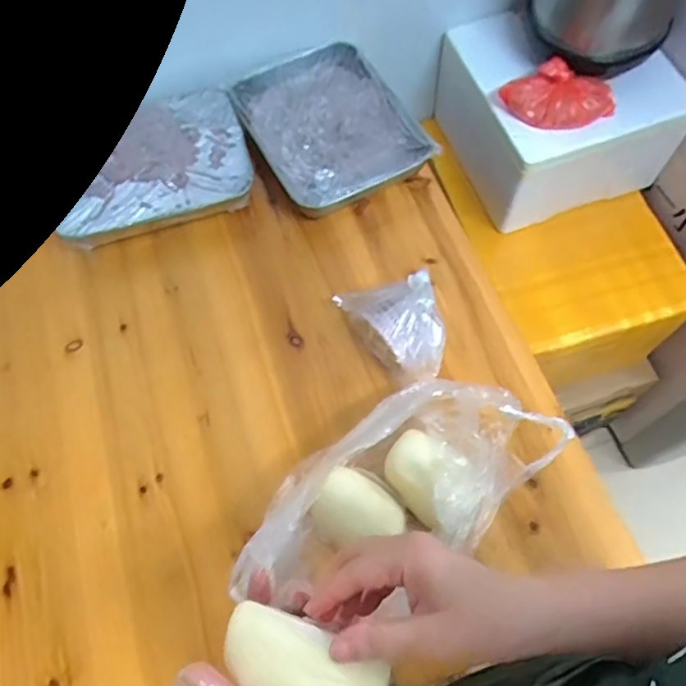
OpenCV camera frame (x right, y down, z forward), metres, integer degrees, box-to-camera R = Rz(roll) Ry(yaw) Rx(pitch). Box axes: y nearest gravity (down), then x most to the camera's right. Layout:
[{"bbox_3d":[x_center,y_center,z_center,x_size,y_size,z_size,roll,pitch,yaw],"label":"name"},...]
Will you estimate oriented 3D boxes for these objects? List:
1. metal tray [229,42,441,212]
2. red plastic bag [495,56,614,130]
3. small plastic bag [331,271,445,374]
[{"bbox_3d":[-0.022,-0.278,0.779,0.192,0.058,0.244,-29,69,-13],"label":"metal tray"},{"bbox_3d":[0.276,-0.318,0.751,0.146,0.057,0.071,18,66,7],"label":"red plastic bag"},{"bbox_3d":[0.060,-0.032,0.637,0.066,0.116,0.139,-38,69,-15],"label":"small plastic bag"}]

